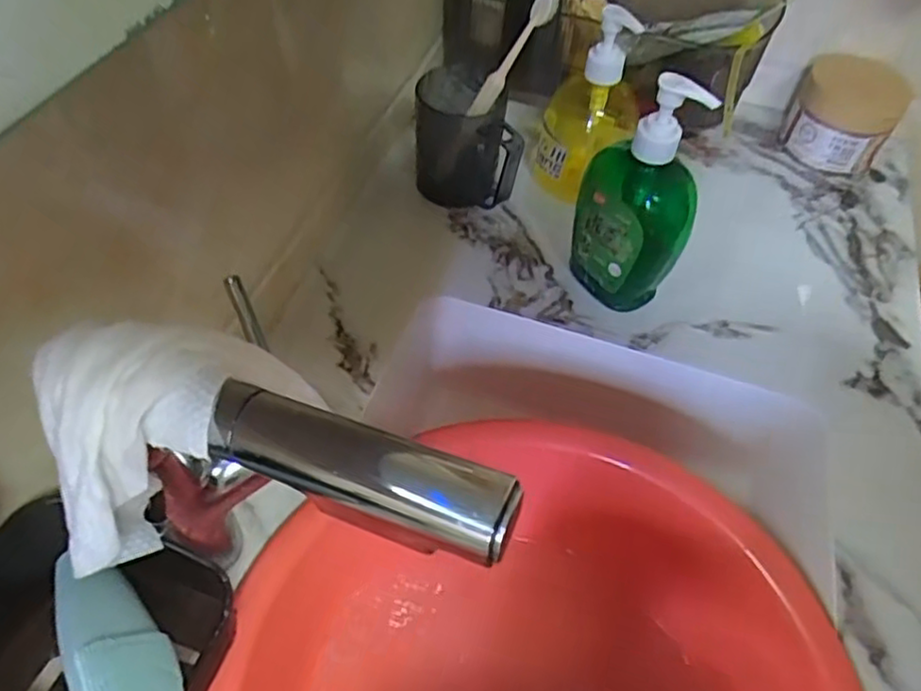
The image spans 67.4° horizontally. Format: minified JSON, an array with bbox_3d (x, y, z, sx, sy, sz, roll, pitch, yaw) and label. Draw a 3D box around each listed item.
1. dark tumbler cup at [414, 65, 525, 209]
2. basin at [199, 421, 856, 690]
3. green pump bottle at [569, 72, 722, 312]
[{"bbox_3d":[0.001,-0.182,0.619,0.083,0.089,0.098,-5,53,-9],"label":"dark tumbler cup"},{"bbox_3d":[0.027,0.230,0.425,0.330,0.135,0.350,2,52,-3],"label":"basin"},{"bbox_3d":[0.132,-0.109,0.513,0.063,0.184,0.074,-22,57,-20],"label":"green pump bottle"}]

